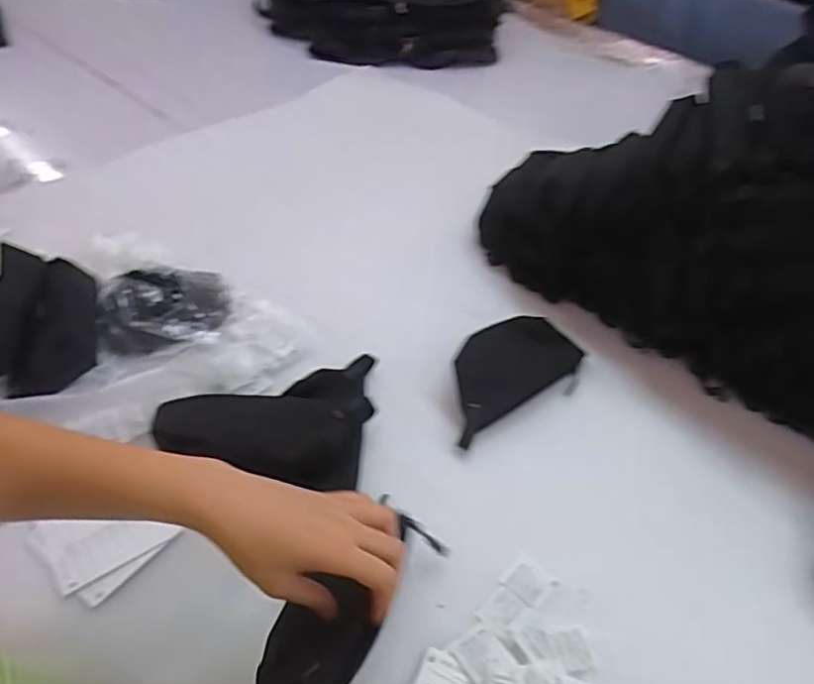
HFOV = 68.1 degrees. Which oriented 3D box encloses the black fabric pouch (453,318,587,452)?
[{"bbox_3d":[0.122,0.032,0.704,0.208,0.040,0.110,-21,51,-25],"label":"black fabric pouch"}]

